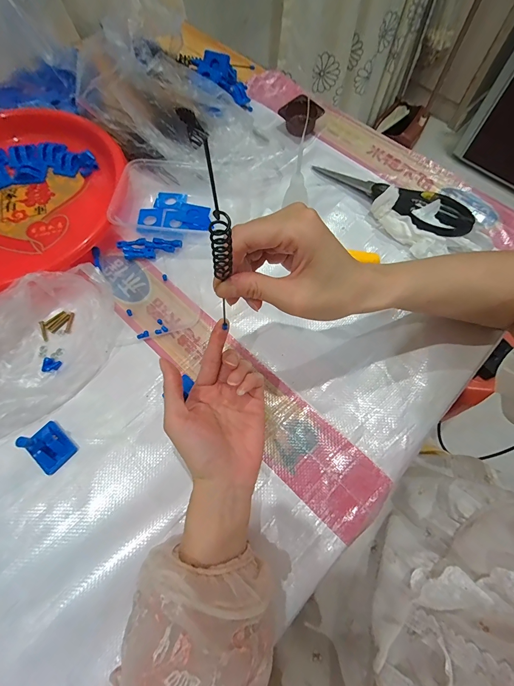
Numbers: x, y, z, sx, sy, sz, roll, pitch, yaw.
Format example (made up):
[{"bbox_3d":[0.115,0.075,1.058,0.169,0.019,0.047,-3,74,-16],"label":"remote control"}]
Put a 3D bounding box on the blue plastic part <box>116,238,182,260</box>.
[{"bbox_3d":[-0.137,-0.120,0.410,0.079,0.011,0.029,-2,69,-1],"label":"blue plastic part"}]

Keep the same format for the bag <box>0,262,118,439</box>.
[{"bbox_3d":[-0.246,-0.003,0.325,0.206,0.082,0.136,-34,72,-12],"label":"bag"}]

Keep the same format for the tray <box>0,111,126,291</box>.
[{"bbox_3d":[-0.319,-0.191,0.418,0.274,0.045,0.280,-6,69,-2],"label":"tray"}]

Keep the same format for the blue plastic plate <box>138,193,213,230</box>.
[{"bbox_3d":[-0.108,-0.178,0.430,0.097,0.004,0.061,4,69,2],"label":"blue plastic plate"}]

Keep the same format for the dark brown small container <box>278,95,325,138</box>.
[{"bbox_3d":[0.066,-0.342,0.484,0.049,0.031,0.044,-33,72,-12],"label":"dark brown small container"}]

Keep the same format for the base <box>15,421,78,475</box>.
[{"bbox_3d":[-0.210,0.100,0.311,0.043,0.044,0.032,38,73,14],"label":"base"}]

